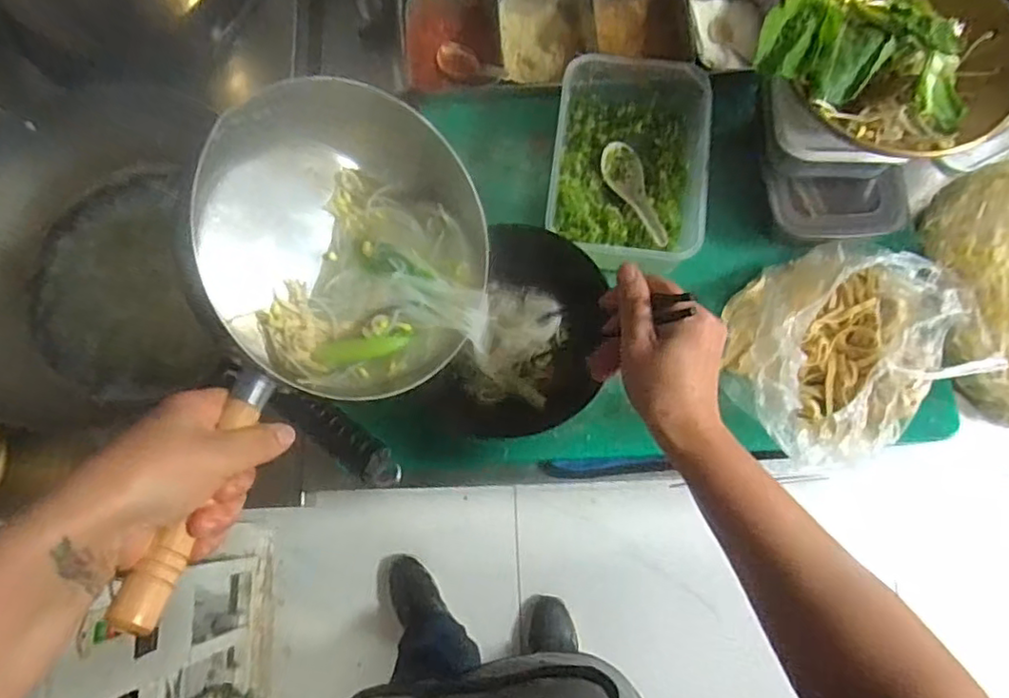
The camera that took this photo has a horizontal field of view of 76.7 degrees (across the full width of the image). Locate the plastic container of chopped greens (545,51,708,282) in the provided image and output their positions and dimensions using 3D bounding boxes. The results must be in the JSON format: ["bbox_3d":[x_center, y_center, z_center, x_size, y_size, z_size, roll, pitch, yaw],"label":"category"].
[{"bbox_3d":[0.125,-0.190,0.650,0.150,0.066,0.209,8,75,3],"label":"plastic container of chopped greens"}]

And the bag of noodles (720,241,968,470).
[{"bbox_3d":[0.311,-0.004,0.576,0.233,0.100,0.186,-20,76,-4],"label":"bag of noodles"}]

